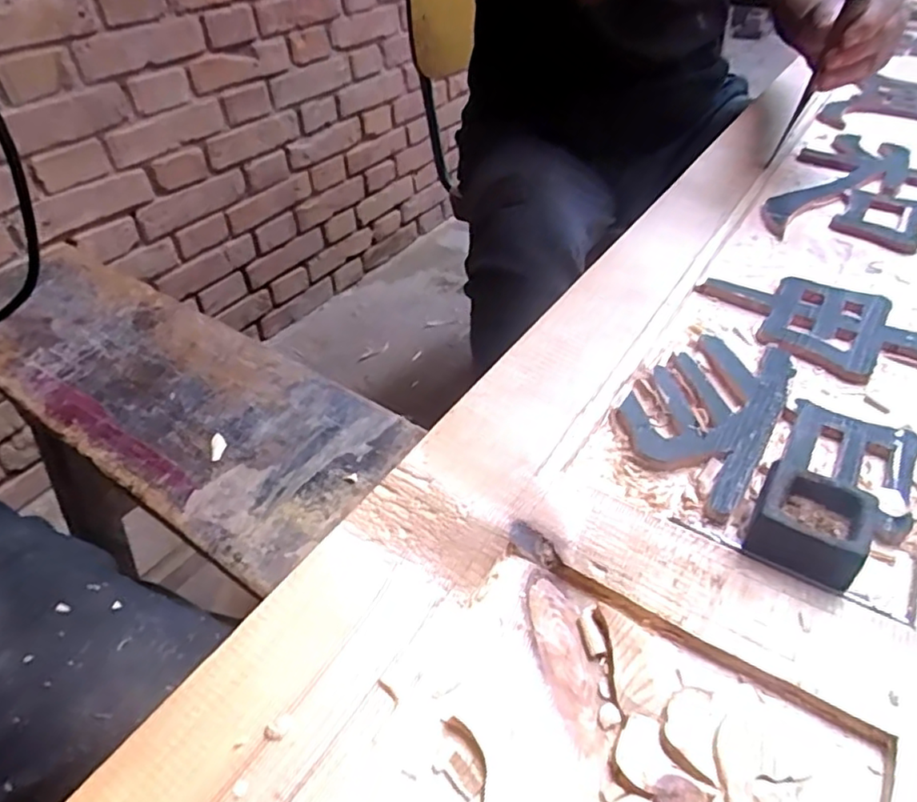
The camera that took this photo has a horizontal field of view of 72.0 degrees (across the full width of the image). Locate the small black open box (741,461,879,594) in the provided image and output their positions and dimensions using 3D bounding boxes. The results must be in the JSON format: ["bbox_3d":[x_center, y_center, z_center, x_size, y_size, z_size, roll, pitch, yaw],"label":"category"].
[{"bbox_3d":[0.168,0.059,0.301,0.046,0.025,0.048,23,47,27],"label":"small black open box"}]

